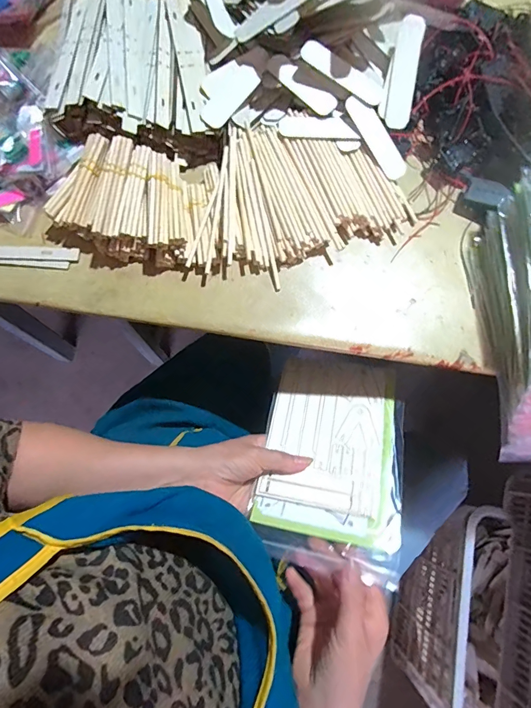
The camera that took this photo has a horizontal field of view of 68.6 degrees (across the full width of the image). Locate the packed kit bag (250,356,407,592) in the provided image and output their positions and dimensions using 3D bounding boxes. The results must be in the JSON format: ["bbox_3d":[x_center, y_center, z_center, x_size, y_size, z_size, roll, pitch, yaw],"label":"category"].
[{"bbox_3d":[0.079,0.111,0.448,0.152,0.014,0.232,7,61,12],"label":"packed kit bag"}]

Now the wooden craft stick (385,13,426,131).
[{"bbox_3d":[0.159,-0.320,0.444,0.026,0.004,0.115,8,102,0],"label":"wooden craft stick"}]

